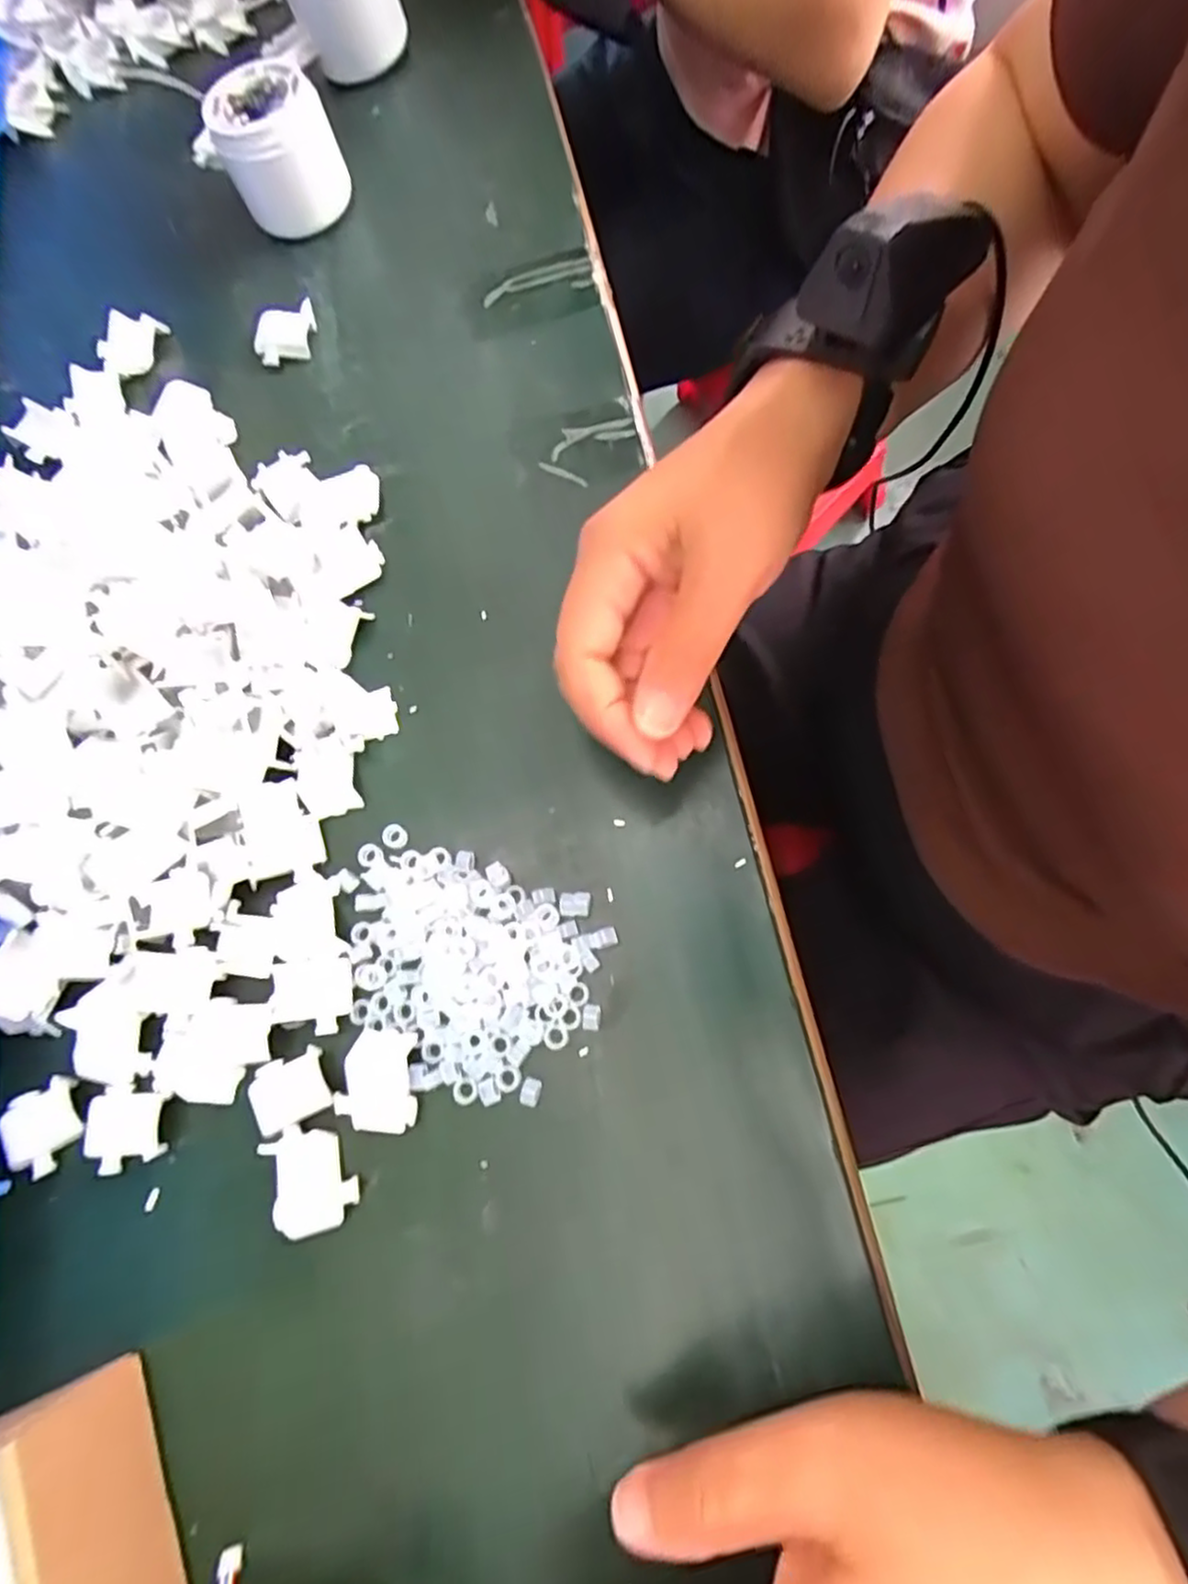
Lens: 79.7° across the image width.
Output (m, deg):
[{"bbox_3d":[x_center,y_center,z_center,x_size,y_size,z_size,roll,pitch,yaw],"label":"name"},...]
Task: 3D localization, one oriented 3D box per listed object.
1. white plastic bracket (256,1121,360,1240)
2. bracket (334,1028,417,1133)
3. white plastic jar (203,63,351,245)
[{"bbox_3d":[-0.101,0.138,0.257,0.029,0.018,0.035,-14,72,1],"label":"white plastic bracket"},{"bbox_3d":[-0.079,0.105,0.258,0.029,0.004,0.034,0,73,6],"label":"bracket"},{"bbox_3d":[-0.165,-0.335,0.370,0.044,0.060,0.052,41,81,15],"label":"white plastic jar"}]

